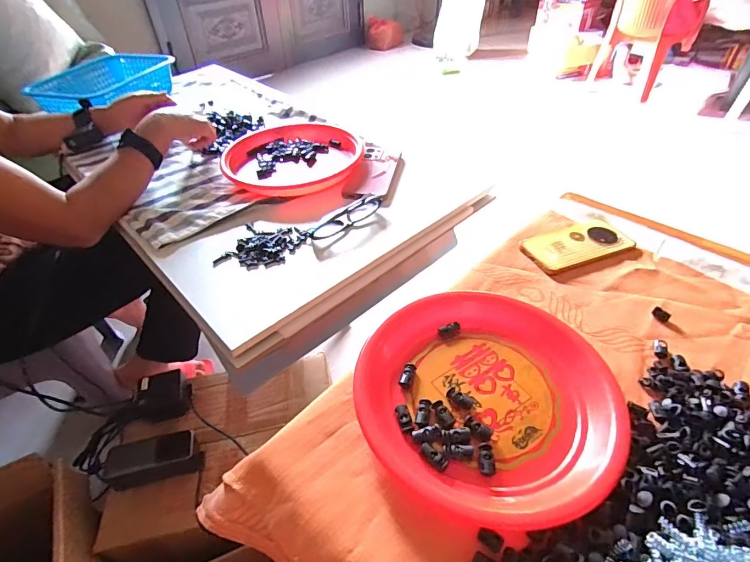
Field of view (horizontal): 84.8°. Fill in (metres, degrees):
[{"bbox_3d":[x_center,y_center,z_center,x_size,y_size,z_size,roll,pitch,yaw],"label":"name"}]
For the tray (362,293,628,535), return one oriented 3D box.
[{"bbox_3d":[0.112,0.110,0.422,0.252,0.024,0.238,23,49,23],"label":"tray"}]

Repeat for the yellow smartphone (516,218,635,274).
[{"bbox_3d":[0.300,-0.057,0.614,0.162,0.006,0.078,-17,46,-16],"label":"yellow smartphone"}]

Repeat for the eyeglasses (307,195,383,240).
[{"bbox_3d":[-0.040,-0.097,0.633,0.136,0.022,0.036,-31,51,-27],"label":"eyeglasses"}]

